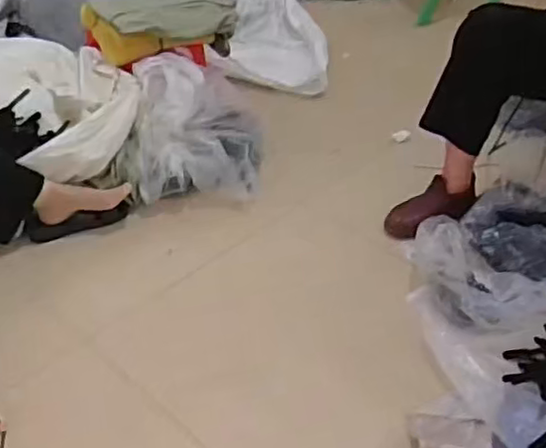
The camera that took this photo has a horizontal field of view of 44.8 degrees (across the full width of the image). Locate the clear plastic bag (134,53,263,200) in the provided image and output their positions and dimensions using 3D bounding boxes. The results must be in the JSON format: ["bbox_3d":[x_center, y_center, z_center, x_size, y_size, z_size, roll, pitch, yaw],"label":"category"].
[{"bbox_3d":[-0.185,-0.244,1.597,0.312,0.229,0.318,-4,39,-6],"label":"clear plastic bag"}]

